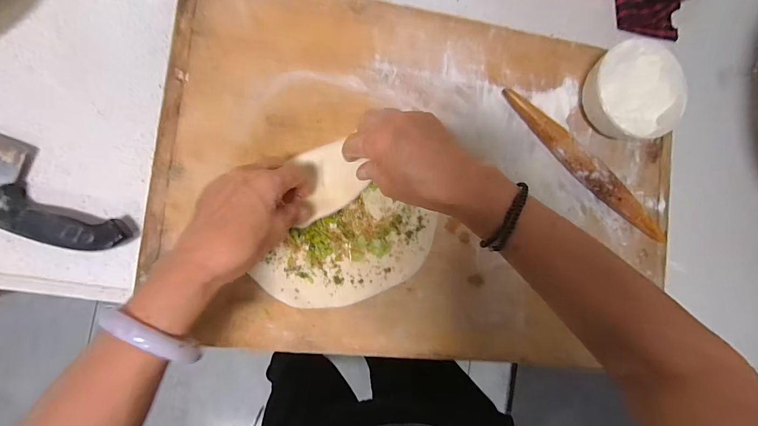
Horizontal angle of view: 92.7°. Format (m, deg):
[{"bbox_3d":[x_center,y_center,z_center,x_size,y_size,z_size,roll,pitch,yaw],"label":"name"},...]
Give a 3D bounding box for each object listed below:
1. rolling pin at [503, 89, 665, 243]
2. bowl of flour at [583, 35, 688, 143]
[{"bbox_3d":[0.240,-0.051,0.423,0.250,0.030,0.025,41,82,-6],"label":"rolling pin"},{"bbox_3d":[0.292,-0.138,0.423,0.102,0.051,0.106,0,88,-9],"label":"bowl of flour"}]

